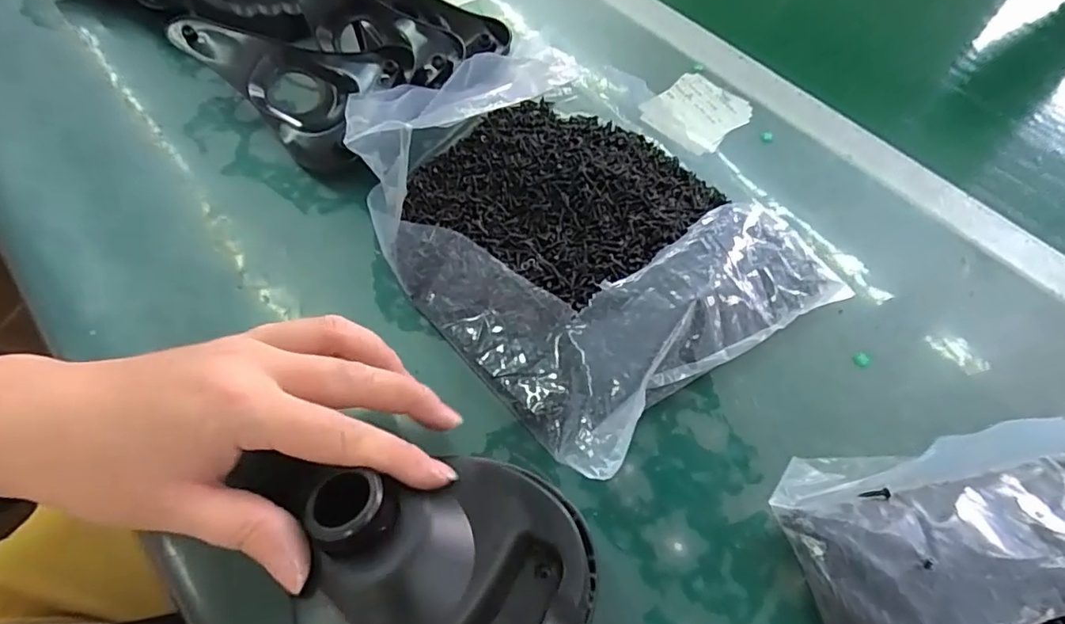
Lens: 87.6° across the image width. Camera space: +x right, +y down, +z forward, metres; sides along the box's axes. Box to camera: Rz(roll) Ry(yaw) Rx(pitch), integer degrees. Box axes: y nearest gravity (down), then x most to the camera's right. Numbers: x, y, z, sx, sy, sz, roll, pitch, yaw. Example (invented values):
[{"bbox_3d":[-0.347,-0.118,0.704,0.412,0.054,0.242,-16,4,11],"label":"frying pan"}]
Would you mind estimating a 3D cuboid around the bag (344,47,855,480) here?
[{"bbox_3d":[0.026,-0.066,0.347,0.223,0.057,0.272,-32,67,-17],"label":"bag"}]

